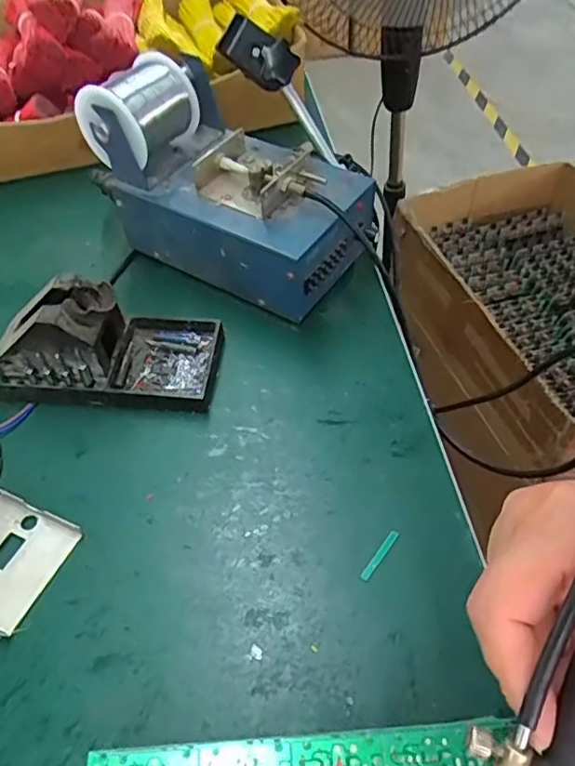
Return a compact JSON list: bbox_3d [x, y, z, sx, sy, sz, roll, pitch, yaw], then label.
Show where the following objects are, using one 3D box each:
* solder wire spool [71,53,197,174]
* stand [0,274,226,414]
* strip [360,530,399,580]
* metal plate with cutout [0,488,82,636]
[{"bbox_3d":[-0.115,-0.209,0.474,0.070,0.068,0.078,25,58,21],"label":"solder wire spool"},{"bbox_3d":[-0.128,-0.035,0.421,0.152,0.069,0.080,5,51,7],"label":"stand"},{"bbox_3d":[0.055,0.100,0.352,0.005,0.004,0.036,28,57,24],"label":"strip"},{"bbox_3d":[-0.167,0.103,0.354,0.063,0.009,0.068,18,54,17],"label":"metal plate with cutout"}]

